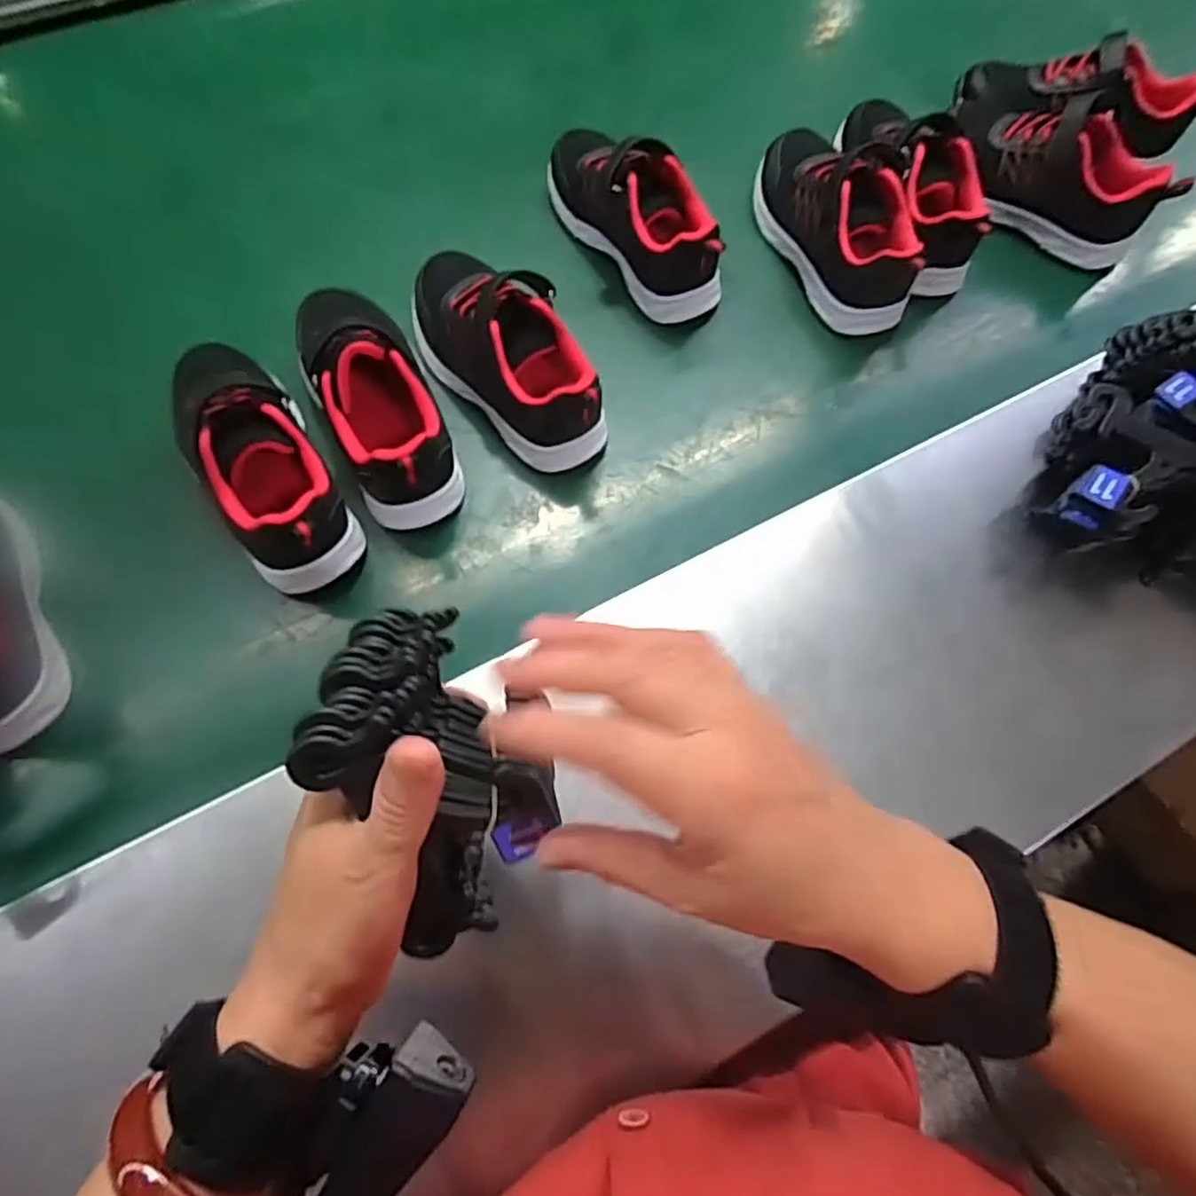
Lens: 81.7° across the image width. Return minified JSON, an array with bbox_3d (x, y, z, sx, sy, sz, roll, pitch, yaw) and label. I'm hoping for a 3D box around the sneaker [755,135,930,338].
[{"bbox_3d":[0.192,-0.304,0.552,0.080,0.077,0.188,-20,68,-11],"label":"sneaker"}]

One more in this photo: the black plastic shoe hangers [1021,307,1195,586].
[{"bbox_3d":[0.380,-0.093,0.448,0.186,0.083,0.160,7,66,1],"label":"black plastic shoe hangers"}]

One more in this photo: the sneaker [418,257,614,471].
[{"bbox_3d":[-0.066,-0.177,0.491,0.078,0.078,0.187,-39,73,-17],"label":"sneaker"}]

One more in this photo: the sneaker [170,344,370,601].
[{"bbox_3d":[-0.226,-0.099,0.450,0.076,0.076,0.192,-31,71,-15],"label":"sneaker"}]

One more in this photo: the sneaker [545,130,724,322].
[{"bbox_3d":[0.025,-0.308,0.546,0.065,0.086,0.186,-30,70,-14],"label":"sneaker"}]

